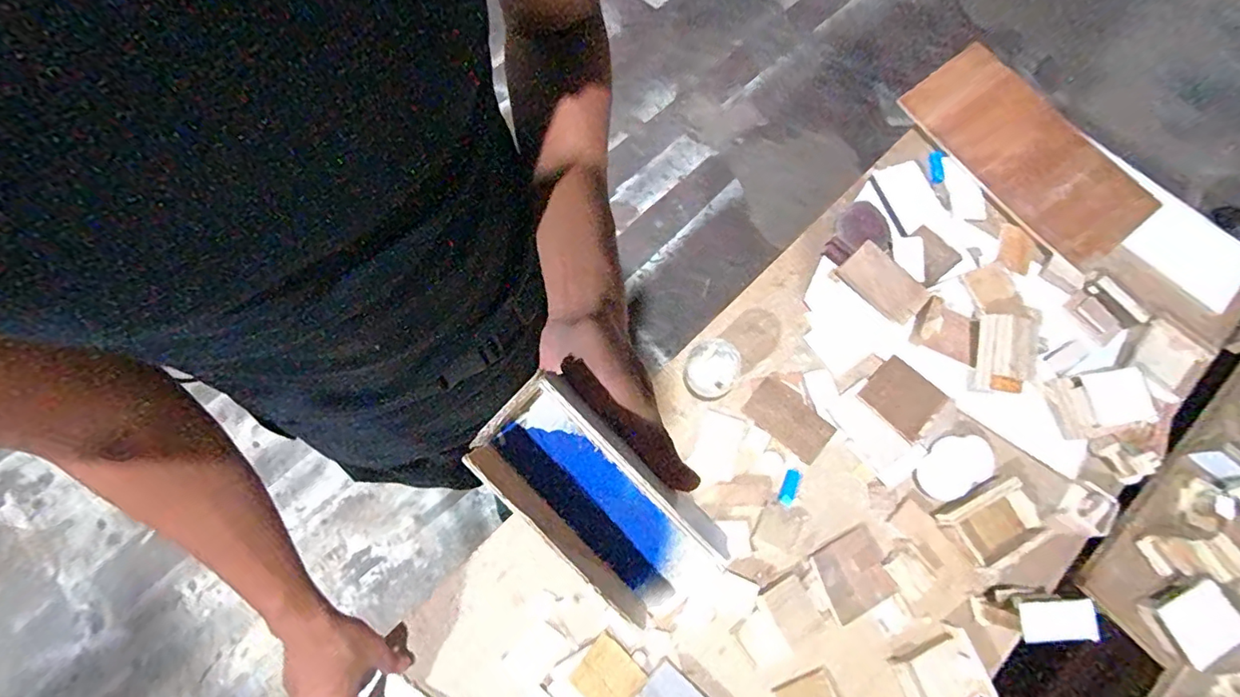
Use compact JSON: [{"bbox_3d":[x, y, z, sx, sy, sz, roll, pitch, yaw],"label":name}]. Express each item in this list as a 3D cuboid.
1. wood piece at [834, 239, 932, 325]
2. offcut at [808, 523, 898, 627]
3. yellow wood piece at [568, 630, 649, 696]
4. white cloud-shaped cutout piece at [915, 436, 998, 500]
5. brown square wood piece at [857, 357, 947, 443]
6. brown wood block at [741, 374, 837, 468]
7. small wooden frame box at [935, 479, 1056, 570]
[{"bbox_3d":[0.361,-0.089,0.732,0.063,0.006,0.114,-46,76,10],"label":"wood piece"},{"bbox_3d":[0.280,0.270,0.637,0.091,0.008,0.080,-26,75,-10],"label":"offcut"},{"bbox_3d":[-0.013,0.366,0.591,0.069,0.010,0.062,41,57,15],"label":"yellow wood piece"},{"bbox_3d":[0.427,0.146,0.673,0.103,0.016,0.066,-27,75,-11],"label":"white cloud-shaped cutout piece"},{"bbox_3d":[0.367,0.062,0.691,0.079,0.011,0.084,-41,78,-14],"label":"brown square wood piece"},{"bbox_3d":[0.220,0.094,0.697,0.108,0.007,0.064,40,75,10],"label":"brown wood block"},{"bbox_3d":[0.453,0.211,0.643,0.110,0.022,0.074,-25,75,-10],"label":"small wooden frame box"}]

